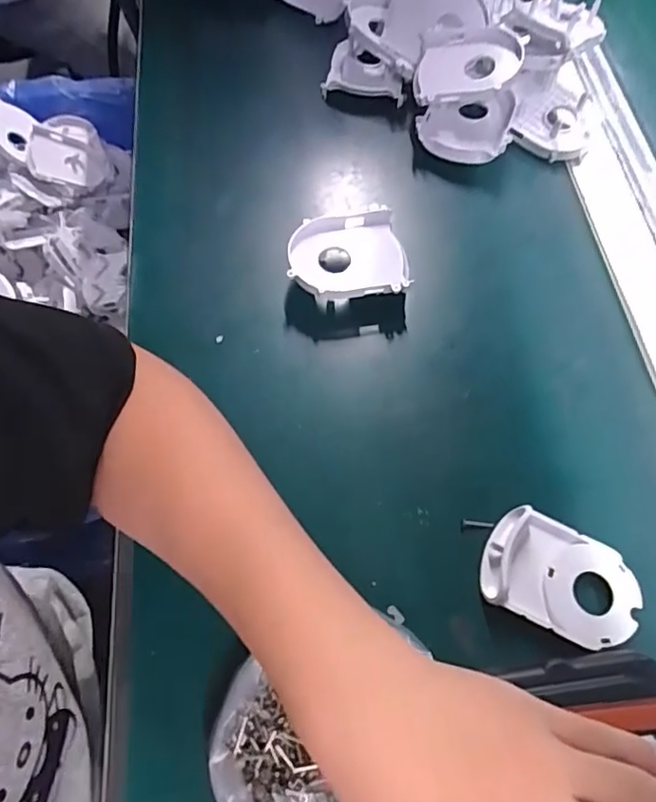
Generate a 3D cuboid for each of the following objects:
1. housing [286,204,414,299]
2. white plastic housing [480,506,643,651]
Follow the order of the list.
[{"bbox_3d":[0.014,-0.096,0.418,0.080,0.032,0.071,-10,59,-6],"label":"housing"},{"bbox_3d":[0.130,0.098,0.326,0.084,0.013,0.057,22,61,12],"label":"white plastic housing"}]

